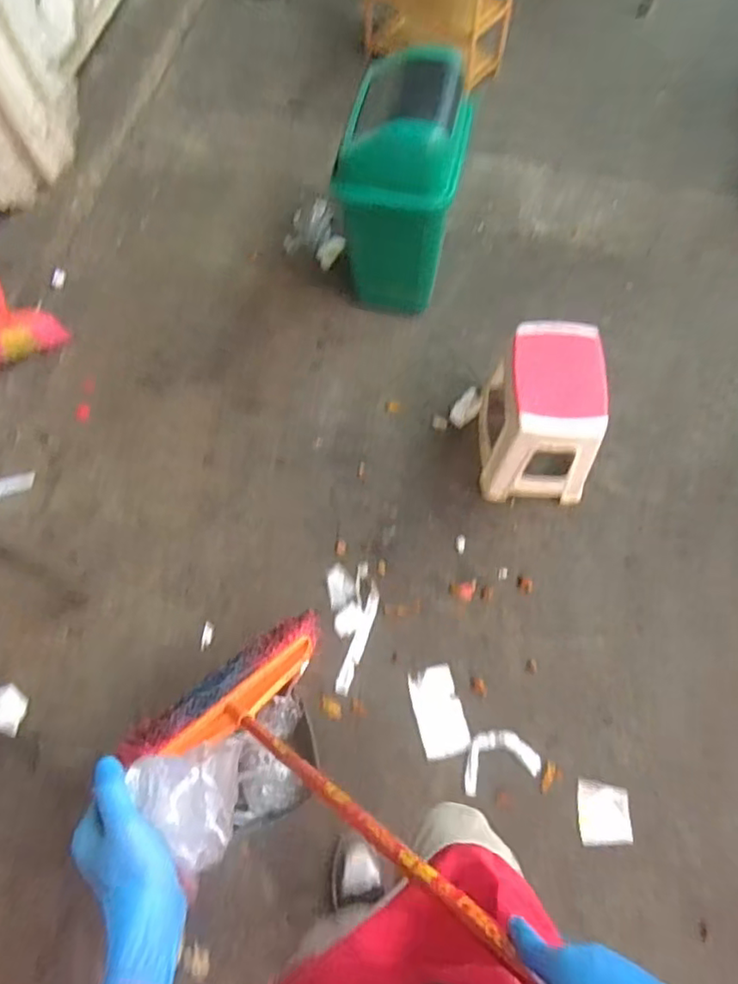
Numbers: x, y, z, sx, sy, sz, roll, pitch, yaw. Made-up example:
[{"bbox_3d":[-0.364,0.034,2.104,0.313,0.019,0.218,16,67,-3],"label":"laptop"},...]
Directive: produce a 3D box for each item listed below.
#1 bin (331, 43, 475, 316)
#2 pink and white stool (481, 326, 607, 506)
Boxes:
[{"bbox_3d":[0.088,-0.778,1.649,0.303,0.552,0.392,9,66,5],"label":"bin"},{"bbox_3d":[0.420,-0.189,1.537,0.254,0.309,0.333,1,66,2],"label":"pink and white stool"}]

